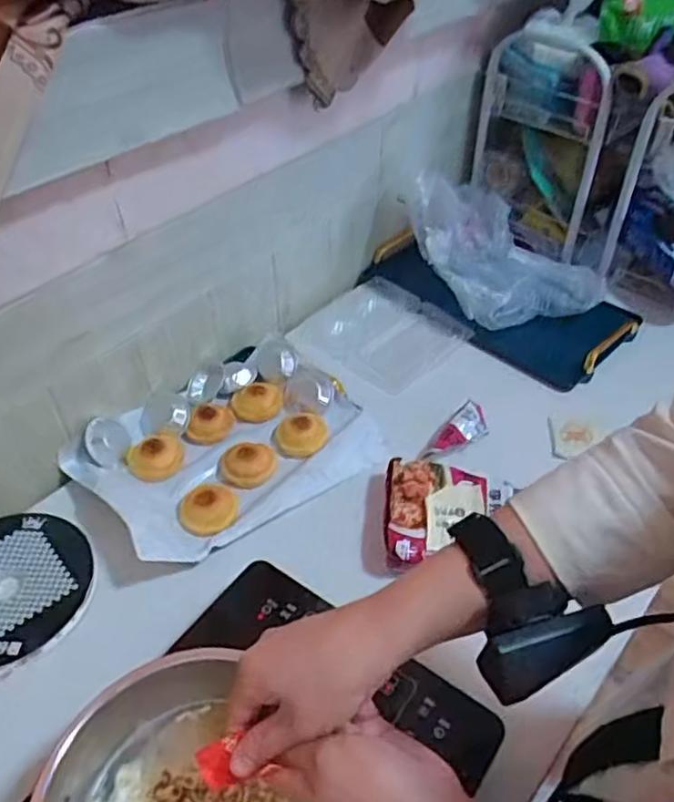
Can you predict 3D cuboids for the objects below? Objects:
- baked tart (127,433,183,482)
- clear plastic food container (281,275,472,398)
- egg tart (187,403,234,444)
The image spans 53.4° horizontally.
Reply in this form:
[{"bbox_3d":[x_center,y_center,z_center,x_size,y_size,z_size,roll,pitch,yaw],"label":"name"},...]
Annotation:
[{"bbox_3d":[-0.222,0.064,0.818,0.065,0.019,0.065,0,44,0],"label":"baked tart"},{"bbox_3d":[0.057,-0.110,1.004,0.216,0.030,0.216,33,53,29],"label":"clear plastic food container"},{"bbox_3d":[-0.162,0.027,0.855,0.052,0.022,0.048,5,44,5],"label":"egg tart"}]

